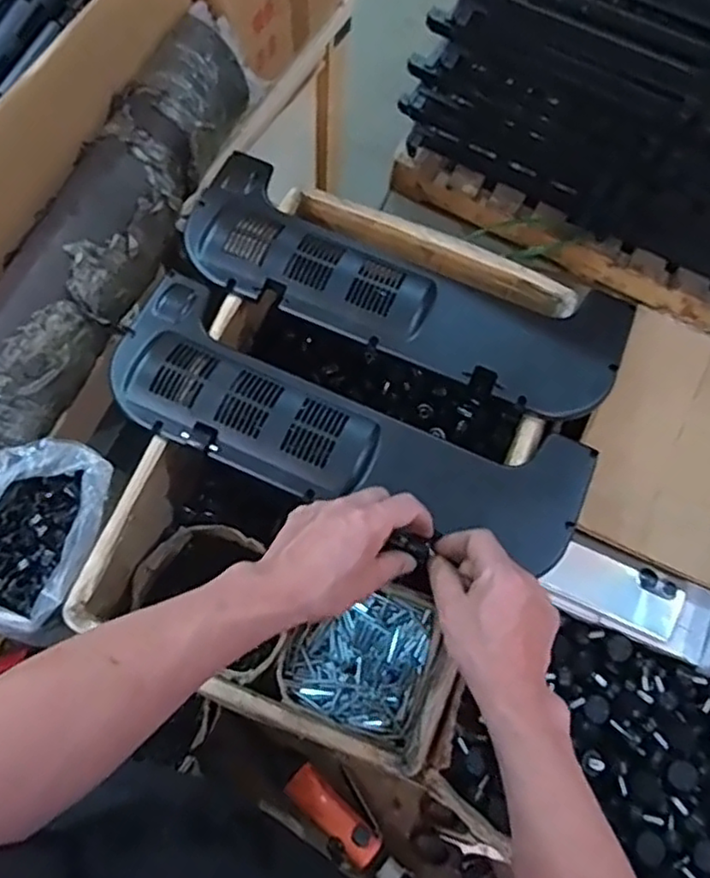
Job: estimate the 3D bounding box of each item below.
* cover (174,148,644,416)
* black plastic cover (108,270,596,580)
[{"bbox_3d":[0.051,-0.158,0.729,0.471,0.036,0.162,20,72,5],"label":"cover"},{"bbox_3d":[-0.010,-0.007,0.691,0.471,0.062,0.166,21,72,0],"label":"black plastic cover"}]

